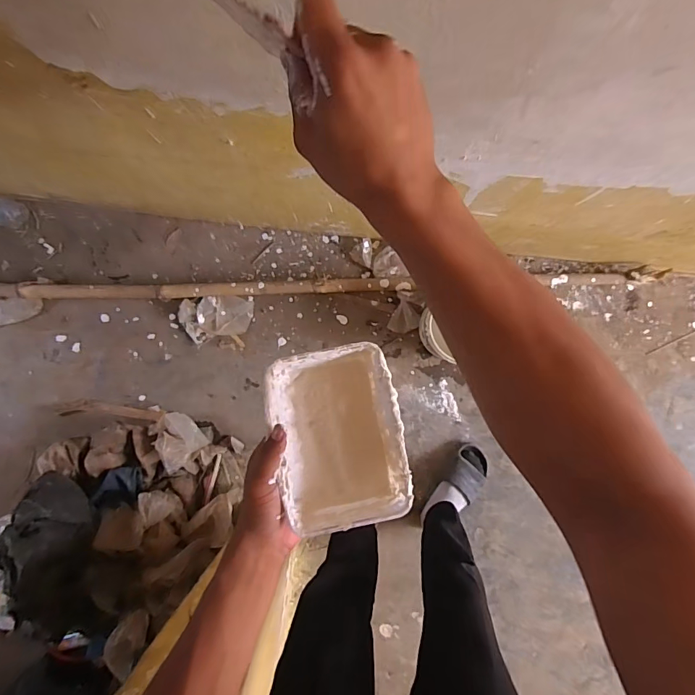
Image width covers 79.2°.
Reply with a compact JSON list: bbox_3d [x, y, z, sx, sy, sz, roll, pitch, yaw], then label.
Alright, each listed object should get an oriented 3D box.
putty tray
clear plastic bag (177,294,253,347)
[{"bbox_3d":[-0.007,0.087,0.429,0.121,0.064,0.168,-11,89,3],"label":"putty tray"},{"bbox_3d":[-0.360,-0.082,1.167,0.198,0.019,0.121,-9,105,-2],"label":"clear plastic bag"}]

